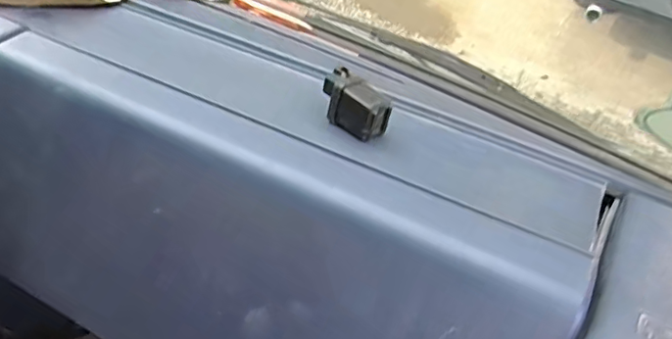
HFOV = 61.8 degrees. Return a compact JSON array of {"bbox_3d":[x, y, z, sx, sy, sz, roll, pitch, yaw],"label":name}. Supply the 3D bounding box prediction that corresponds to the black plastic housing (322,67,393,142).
[{"bbox_3d":[0.012,-0.043,0.367,0.026,0.026,0.045,-34,56,-31],"label":"black plastic housing"}]

